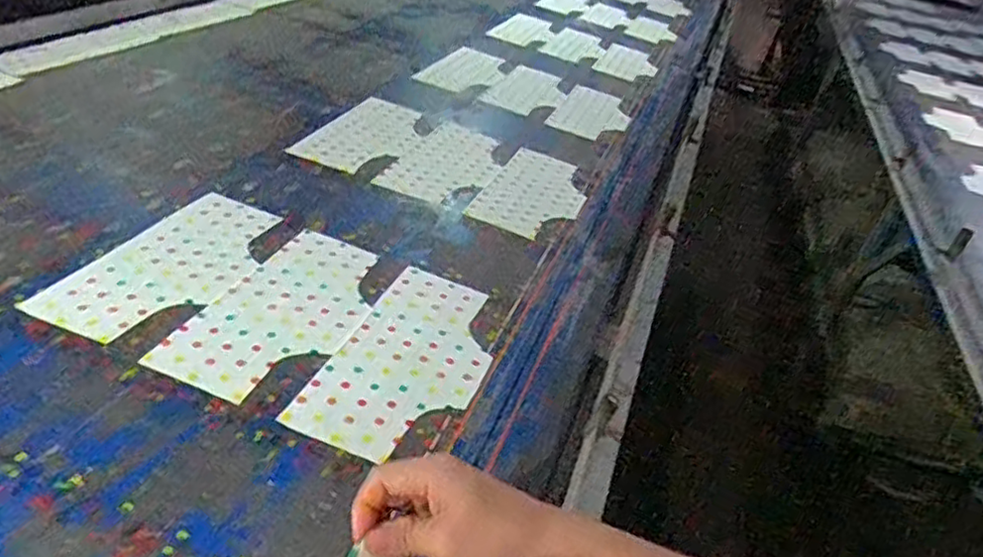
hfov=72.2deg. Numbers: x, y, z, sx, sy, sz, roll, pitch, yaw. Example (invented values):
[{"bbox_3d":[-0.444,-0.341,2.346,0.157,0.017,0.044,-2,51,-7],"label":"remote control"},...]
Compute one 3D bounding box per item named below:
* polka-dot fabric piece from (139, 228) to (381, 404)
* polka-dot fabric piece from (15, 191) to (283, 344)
[{"bbox_3d":[-0.246,0.036,0.830,0.164,0.004,0.311,20,34,9],"label":"polka-dot fabric piece"},{"bbox_3d":[-0.396,-0.023,0.867,0.167,0.006,0.318,18,33,8],"label":"polka-dot fabric piece"}]

